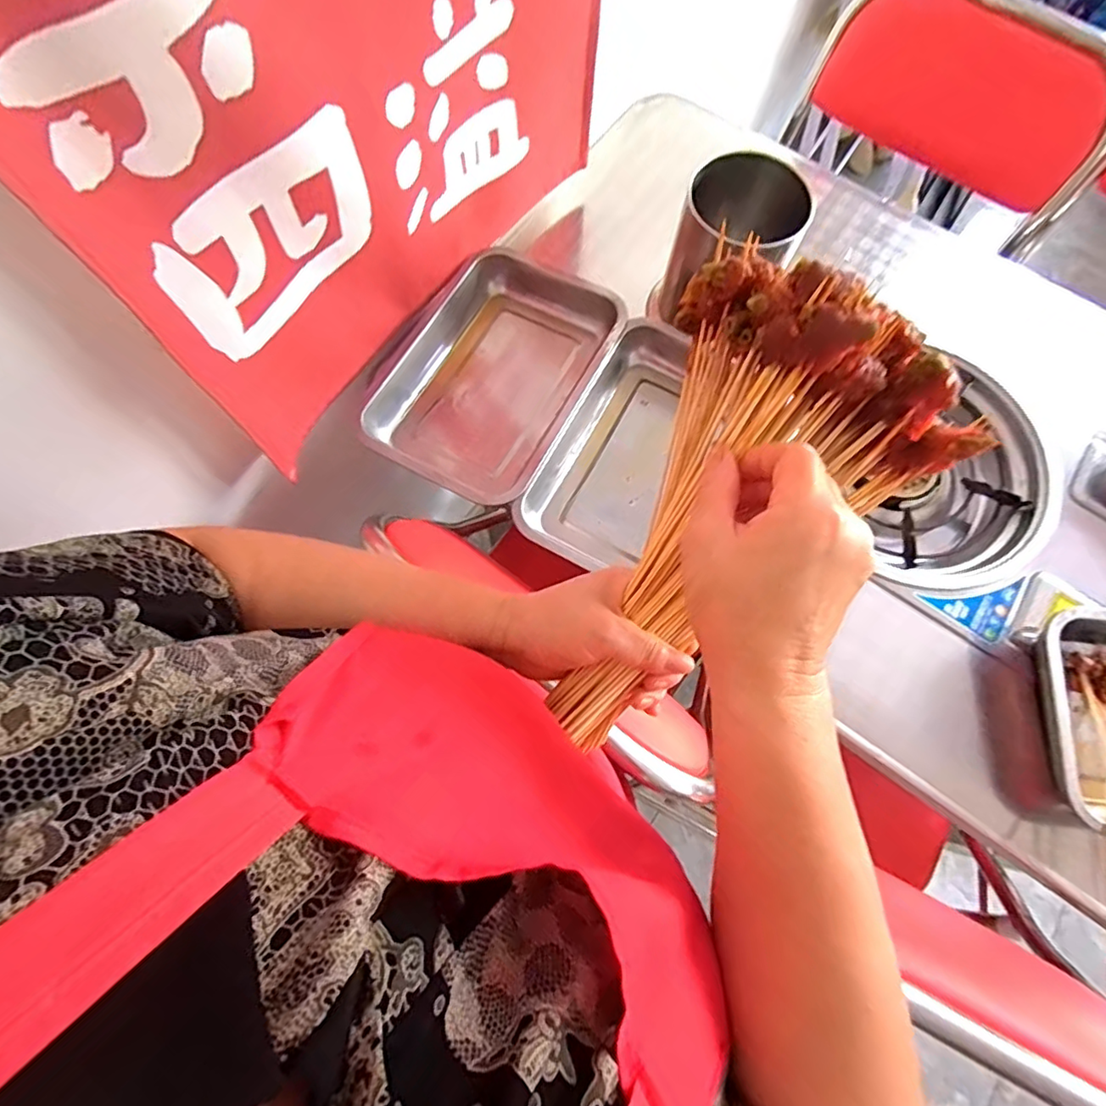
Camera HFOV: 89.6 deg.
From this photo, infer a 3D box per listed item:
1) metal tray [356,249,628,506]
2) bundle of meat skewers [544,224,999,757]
[{"bbox_3d":[-0.062,-0.234,0.692,0.224,0.058,0.356,28,74,7],"label":"metal tray"},{"bbox_3d":[0.087,-0.006,0.317,0.158,0.095,0.276,35,108,9],"label":"bundle of meat skewers"}]

